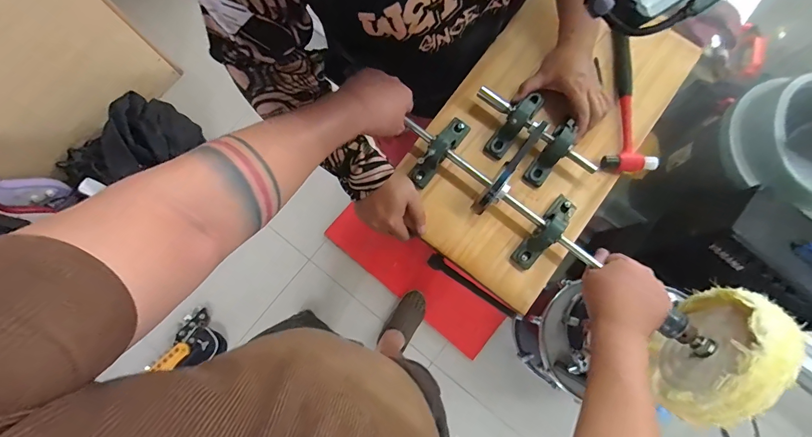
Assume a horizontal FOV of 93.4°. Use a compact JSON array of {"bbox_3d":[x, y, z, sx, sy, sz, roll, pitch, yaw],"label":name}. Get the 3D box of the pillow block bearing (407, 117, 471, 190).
[{"bbox_3d":[0.052,-0.106,0.571,0.031,0.060,0.122,37,81,5],"label":"pillow block bearing"}]

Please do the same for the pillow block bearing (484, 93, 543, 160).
[{"bbox_3d":[0.171,-0.150,0.580,0.032,0.054,0.121,37,81,6],"label":"pillow block bearing"}]

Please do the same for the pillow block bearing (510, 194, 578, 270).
[{"bbox_3d":[0.209,0.015,0.555,0.031,0.061,0.126,39,81,6],"label":"pillow block bearing"}]

